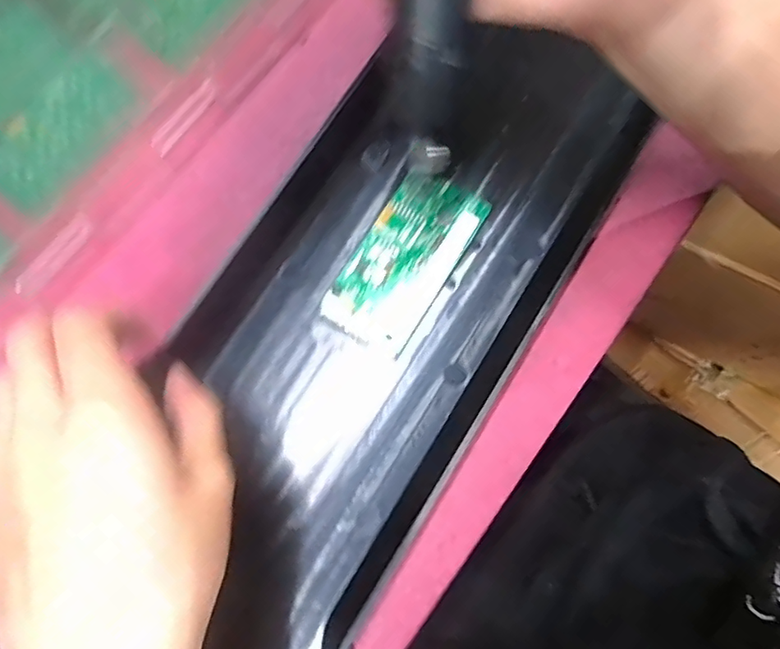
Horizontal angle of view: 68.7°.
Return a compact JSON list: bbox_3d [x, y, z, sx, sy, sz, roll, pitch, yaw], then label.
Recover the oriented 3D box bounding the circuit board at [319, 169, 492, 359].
[{"bbox_3d":[0.008,-0.035,0.295,0.047,0.011,0.096,31,78,9],"label":"circuit board"}]

